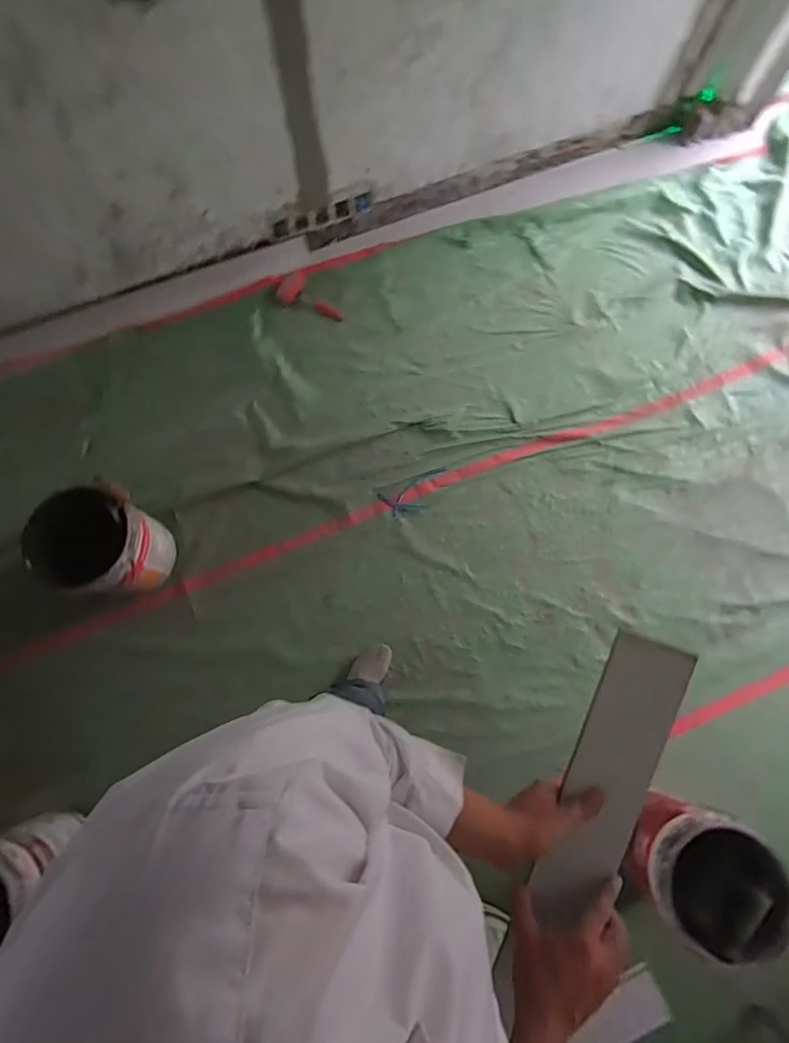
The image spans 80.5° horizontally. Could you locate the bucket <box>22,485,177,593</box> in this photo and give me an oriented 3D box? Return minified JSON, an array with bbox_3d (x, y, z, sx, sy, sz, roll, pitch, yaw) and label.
[{"bbox_3d":[-0.909,0.067,1.471,0.288,0.373,0.293,11,76,3],"label":"bucket"}]

